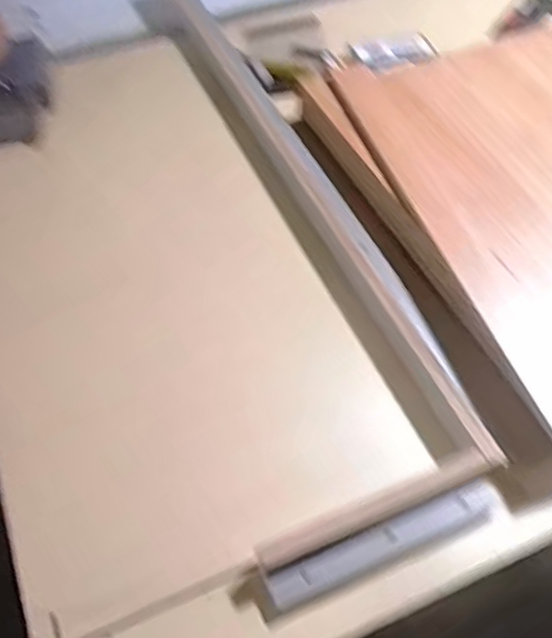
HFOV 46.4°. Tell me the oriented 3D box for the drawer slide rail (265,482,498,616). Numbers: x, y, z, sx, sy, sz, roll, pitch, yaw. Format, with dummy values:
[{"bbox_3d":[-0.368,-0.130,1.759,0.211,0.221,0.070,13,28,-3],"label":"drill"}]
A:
[{"bbox_3d":[0.100,0.201,0.577,0.224,0.026,0.033,-19,56,-13],"label":"drawer slide rail"}]

